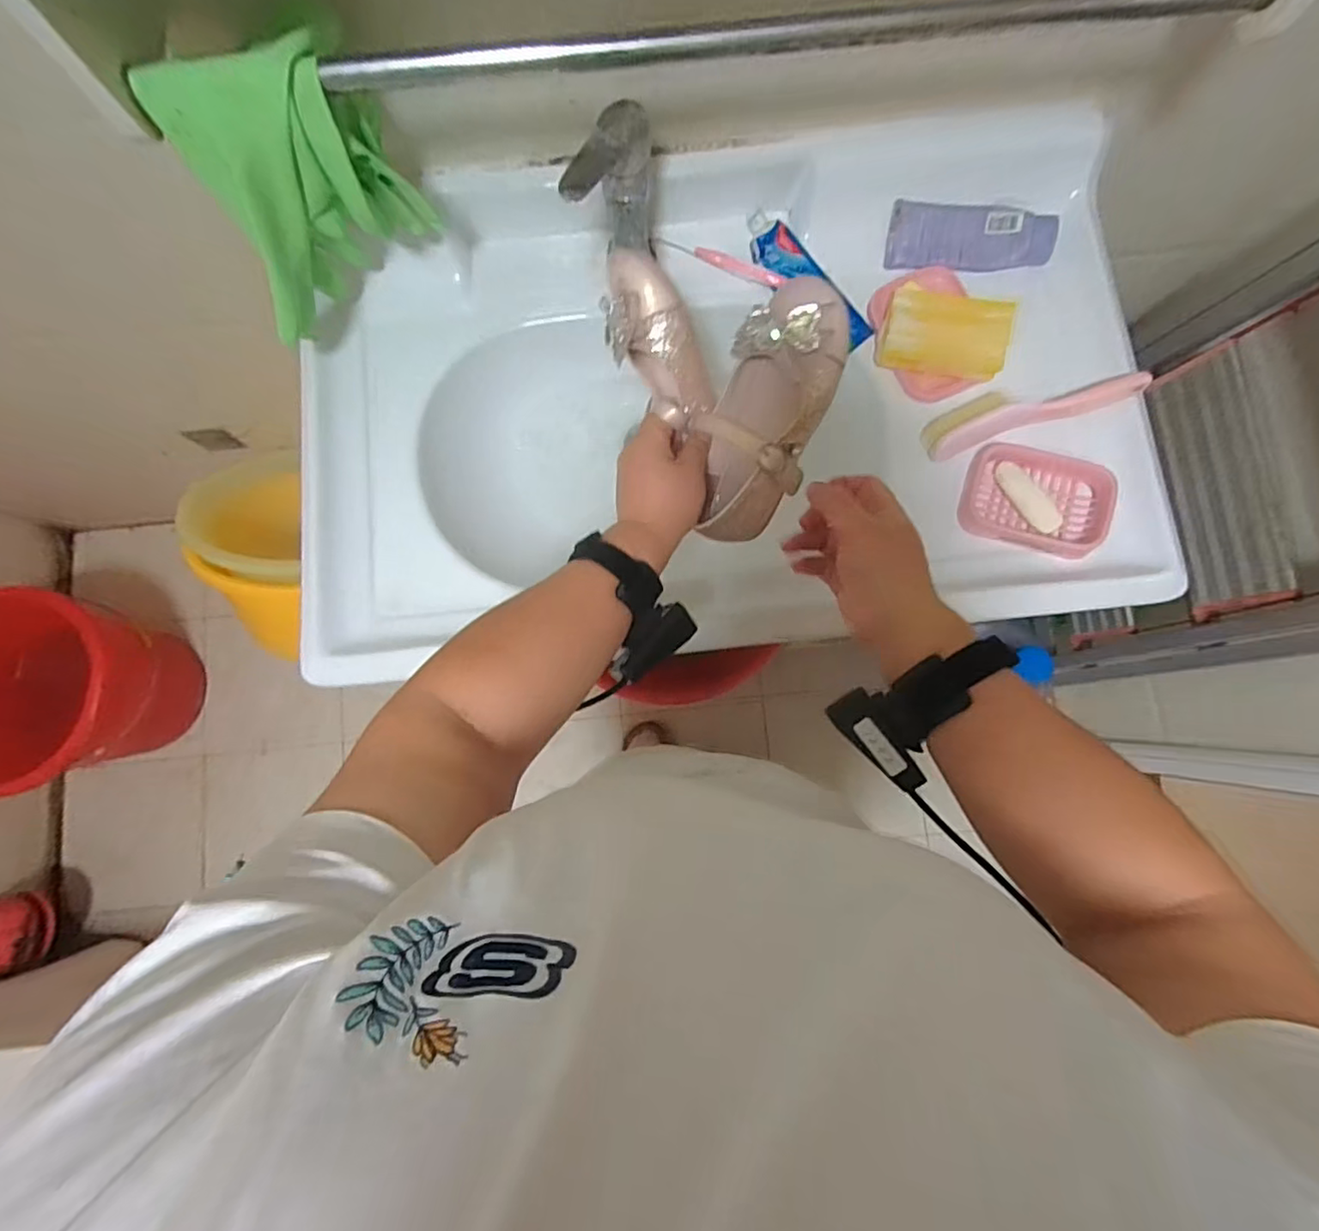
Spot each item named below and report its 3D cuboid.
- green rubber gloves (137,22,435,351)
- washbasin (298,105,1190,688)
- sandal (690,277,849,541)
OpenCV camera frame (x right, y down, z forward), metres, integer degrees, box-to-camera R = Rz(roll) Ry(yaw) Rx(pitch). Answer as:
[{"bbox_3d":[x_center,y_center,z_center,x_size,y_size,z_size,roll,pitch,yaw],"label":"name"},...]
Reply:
[{"bbox_3d":[-0.275,-0.328,0.471,0.161,0.194,0.081,-34,82,-5],"label":"green rubber gloves"},{"bbox_3d":[0.053,-0.208,0.620,0.801,0.156,0.464,-7,81,-1],"label":"washbasin"},{"bbox_3d":[0.079,-0.151,0.461,0.082,0.054,0.185,19,105,4],"label":"sandal"}]

